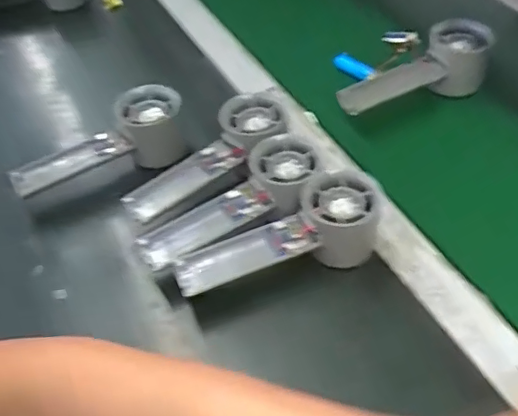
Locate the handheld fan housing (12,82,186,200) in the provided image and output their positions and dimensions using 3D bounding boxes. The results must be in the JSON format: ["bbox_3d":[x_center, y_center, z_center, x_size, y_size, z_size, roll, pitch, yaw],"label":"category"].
[{"bbox_3d":[-0.142,-0.057,0.524,0.157,0.057,0.065,-24,49,5],"label":"handheld fan housing"}]

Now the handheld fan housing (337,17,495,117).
[{"bbox_3d":[0.149,-0.132,0.562,0.160,0.065,0.056,-18,49,-10],"label":"handheld fan housing"}]

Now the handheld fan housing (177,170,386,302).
[{"bbox_3d":[0.015,0.022,0.432,0.160,0.058,0.056,-14,49,-7],"label":"handheld fan housing"}]

